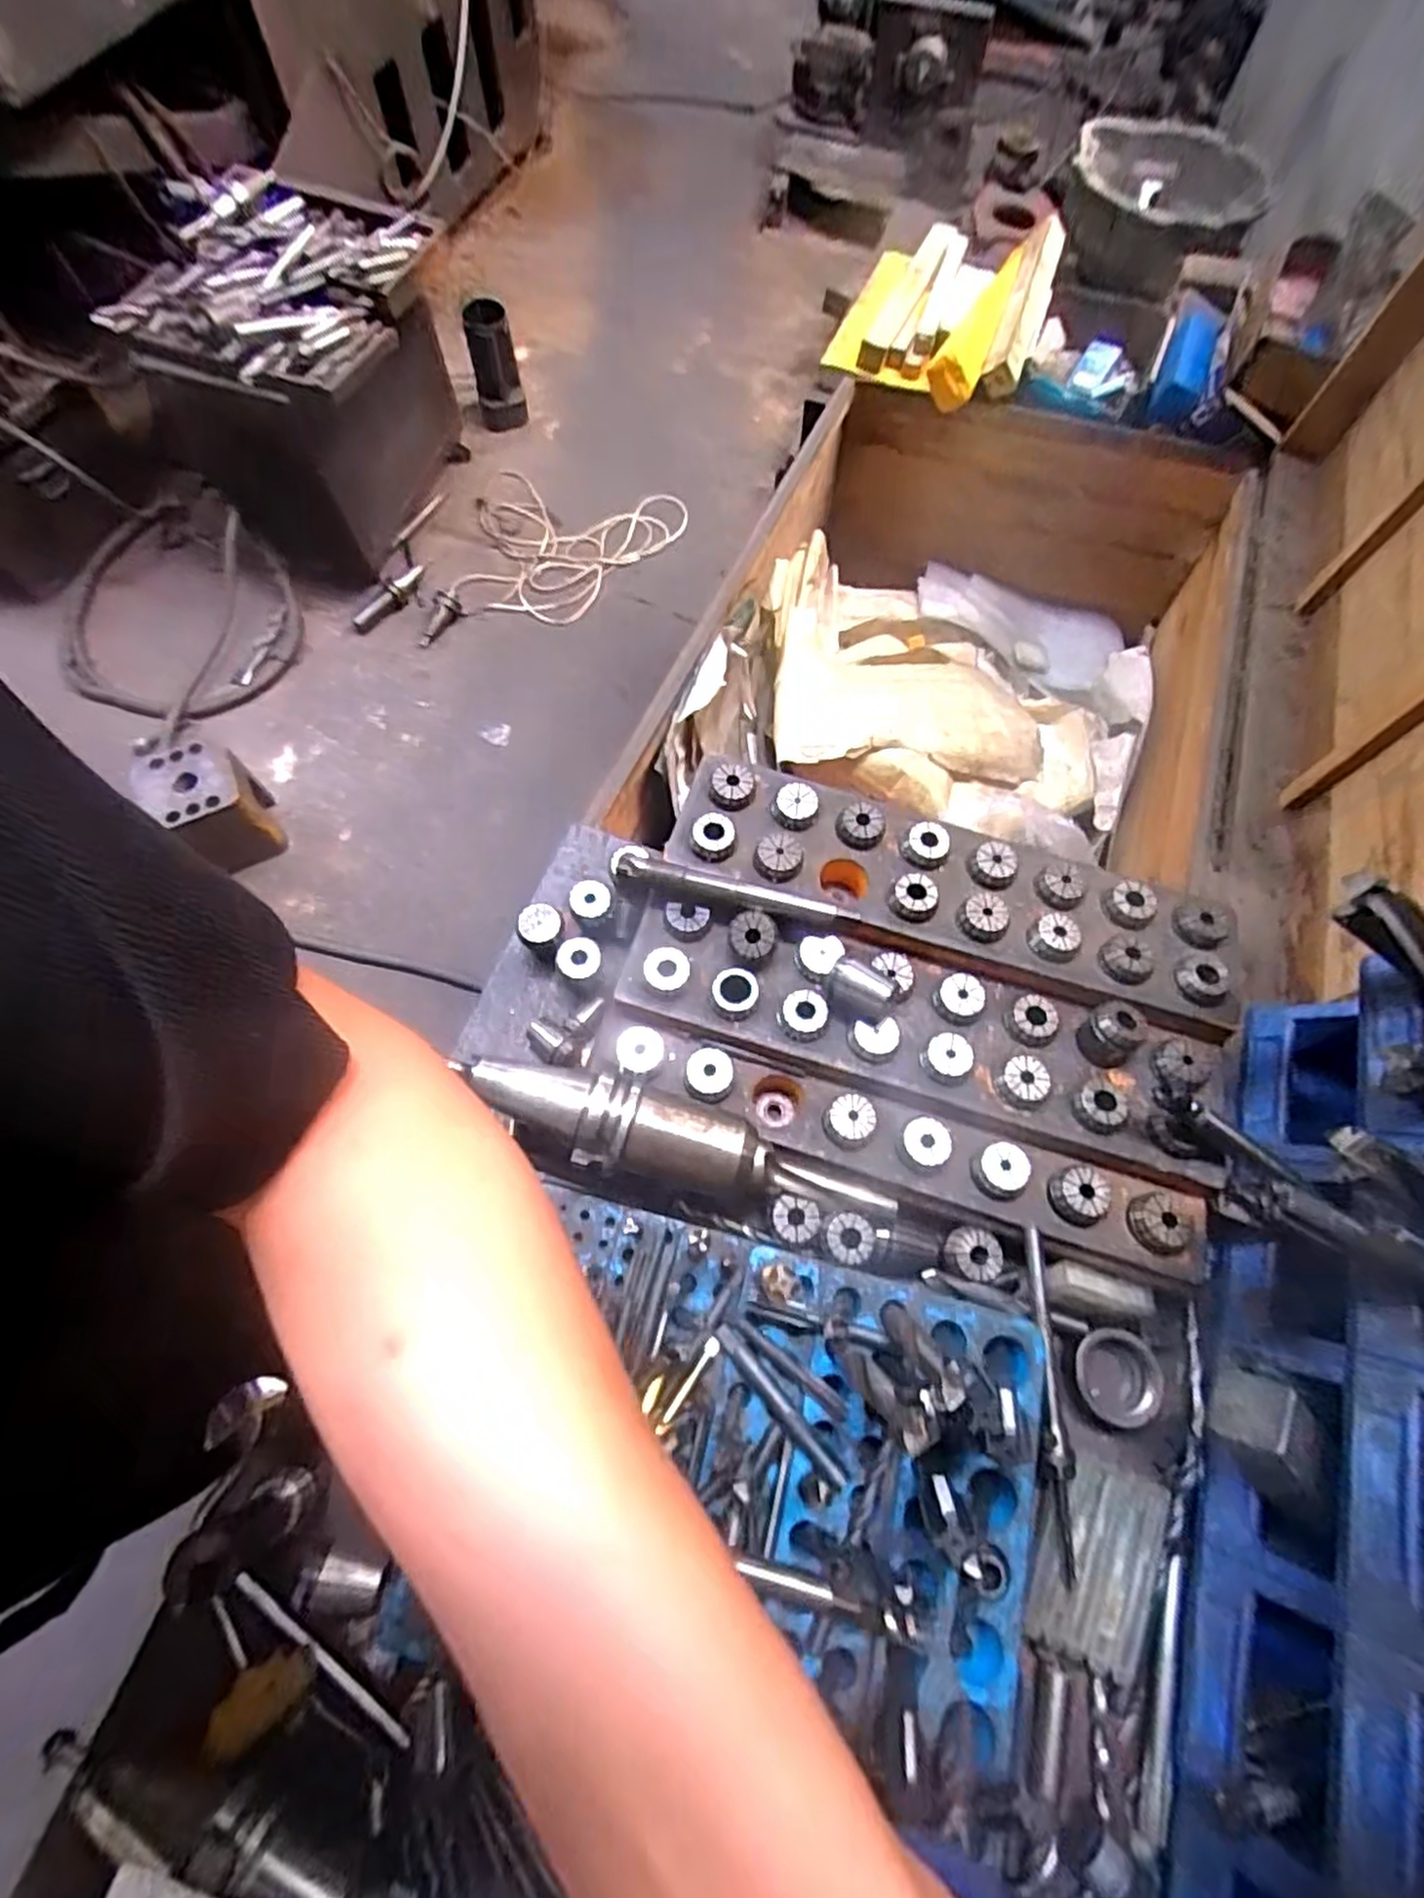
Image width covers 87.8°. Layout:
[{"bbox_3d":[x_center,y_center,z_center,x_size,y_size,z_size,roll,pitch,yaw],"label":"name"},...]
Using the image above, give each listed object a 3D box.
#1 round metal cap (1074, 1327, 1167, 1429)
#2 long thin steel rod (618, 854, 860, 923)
[{"bbox_3d":[0.235,0.245,0.425,0.043,0.019,0.048,-6,69,-3],"label":"round metal cap"},{"bbox_3d":[0.016,-0.037,0.477,0.153,0.016,0.017,13,69,4],"label":"long thin steel rod"}]

